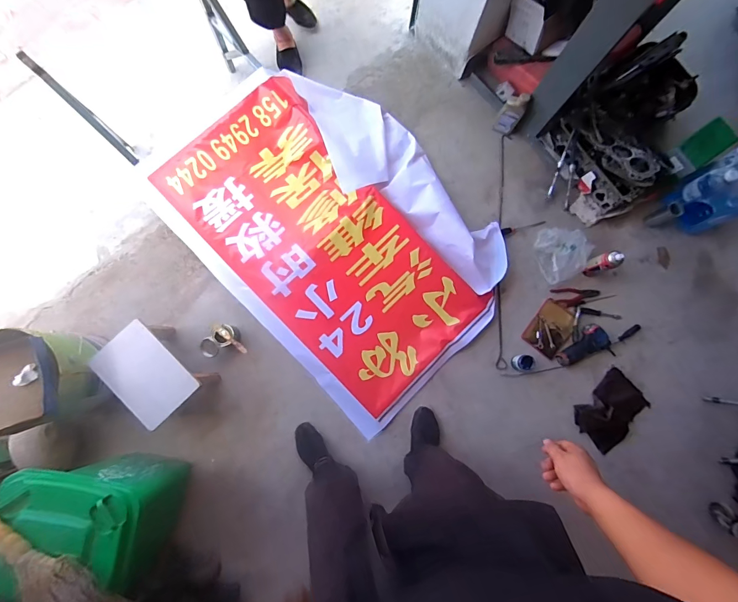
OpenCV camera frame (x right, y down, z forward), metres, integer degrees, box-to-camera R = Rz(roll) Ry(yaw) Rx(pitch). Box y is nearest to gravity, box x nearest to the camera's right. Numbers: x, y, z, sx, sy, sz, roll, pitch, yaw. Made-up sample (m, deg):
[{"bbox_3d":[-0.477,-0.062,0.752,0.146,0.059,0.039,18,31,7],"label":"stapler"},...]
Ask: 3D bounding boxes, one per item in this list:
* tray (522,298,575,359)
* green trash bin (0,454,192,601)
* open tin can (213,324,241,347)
[{"bbox_3d":[0.701,0.109,1.397,0.145,0.034,0.202,37,82,4],"label":"tray"},{"bbox_3d":[-0.738,0.627,1.043,0.338,0.461,0.334,7,81,-1],"label":"green trash bin"},{"bbox_3d":[-0.505,0.125,1.299,0.068,0.082,0.073,-18,82,-4],"label":"open tin can"}]

